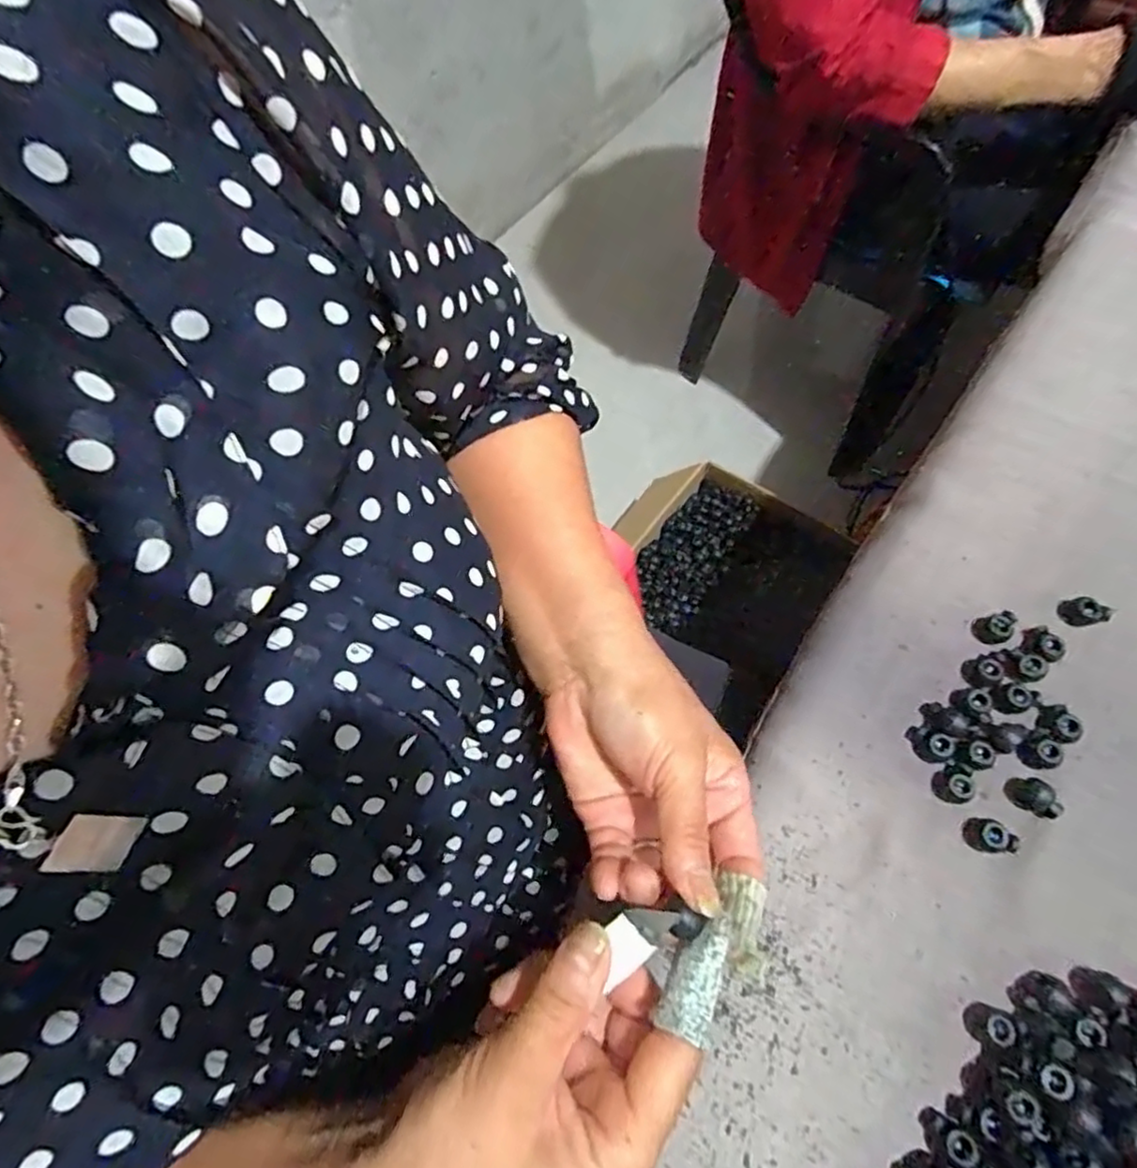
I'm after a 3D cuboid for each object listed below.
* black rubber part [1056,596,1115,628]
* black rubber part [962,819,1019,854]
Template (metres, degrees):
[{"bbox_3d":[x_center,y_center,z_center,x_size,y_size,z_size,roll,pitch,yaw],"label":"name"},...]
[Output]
[{"bbox_3d":[0.283,0.015,0.358,0.025,0.007,0.016,-6,66,1],"label":"black rubber part"},{"bbox_3d":[0.205,0.123,0.318,0.023,0.010,0.015,12,67,8],"label":"black rubber part"}]

